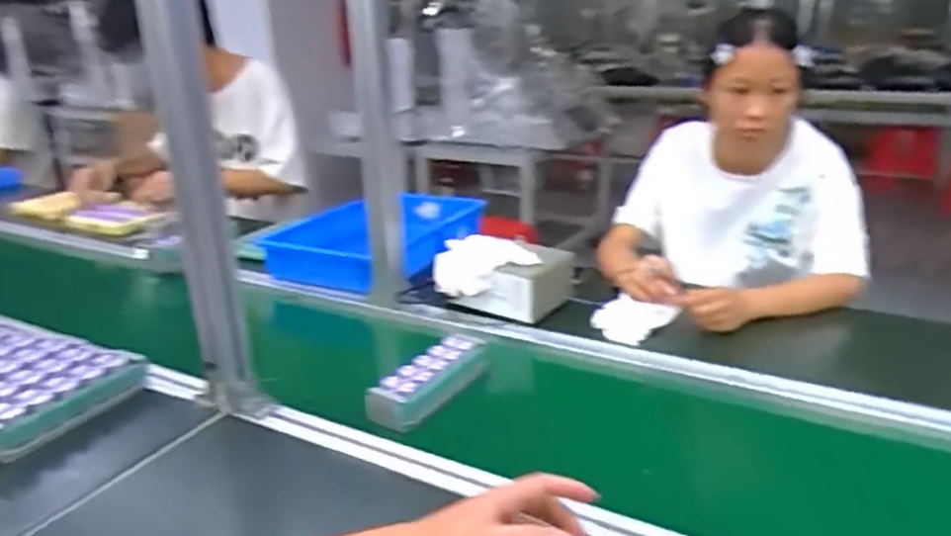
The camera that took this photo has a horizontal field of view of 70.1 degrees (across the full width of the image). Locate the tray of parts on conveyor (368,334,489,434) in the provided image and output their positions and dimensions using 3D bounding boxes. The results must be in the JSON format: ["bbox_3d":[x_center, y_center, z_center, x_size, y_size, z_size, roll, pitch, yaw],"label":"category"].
[{"bbox_3d":[-0.058,0.140,0.862,0.067,0.042,0.196,9,22,26],"label":"tray of parts on conveyor"}]

